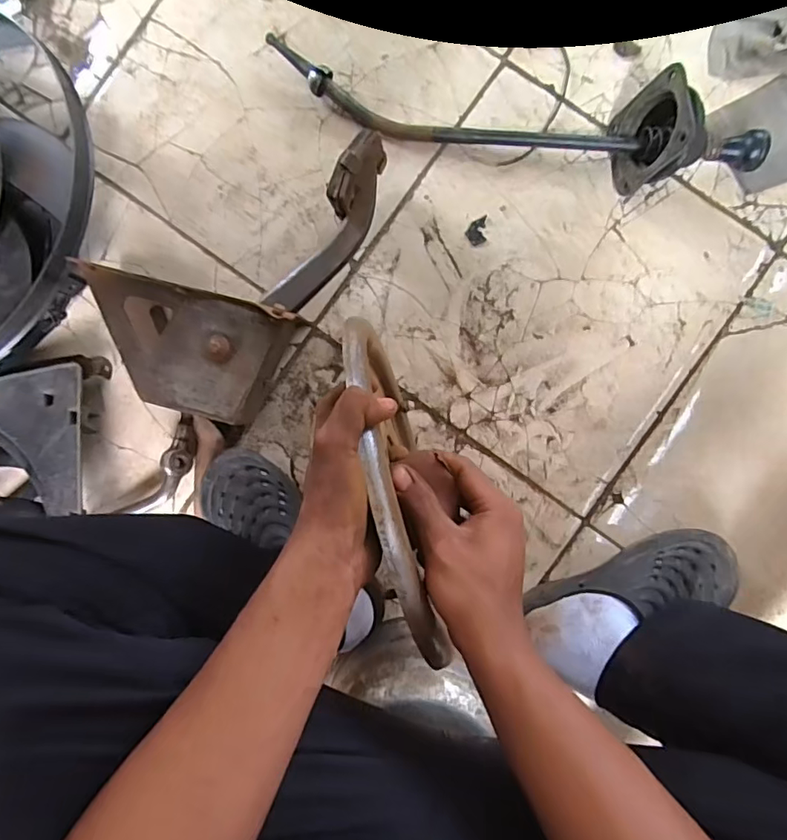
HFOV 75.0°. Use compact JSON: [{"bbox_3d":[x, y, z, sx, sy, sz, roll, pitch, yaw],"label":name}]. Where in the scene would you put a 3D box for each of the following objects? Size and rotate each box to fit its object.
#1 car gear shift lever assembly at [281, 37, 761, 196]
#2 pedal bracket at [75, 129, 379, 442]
[{"bbox_3d":[0.132,-0.355,0.576,0.576,0.085,0.103,14,92,3],"label":"car gear shift lever assembly"},{"bbox_3d":[-0.182,-0.182,0.586,0.225,0.098,0.365,33,92,2],"label":"pedal bracket"}]

